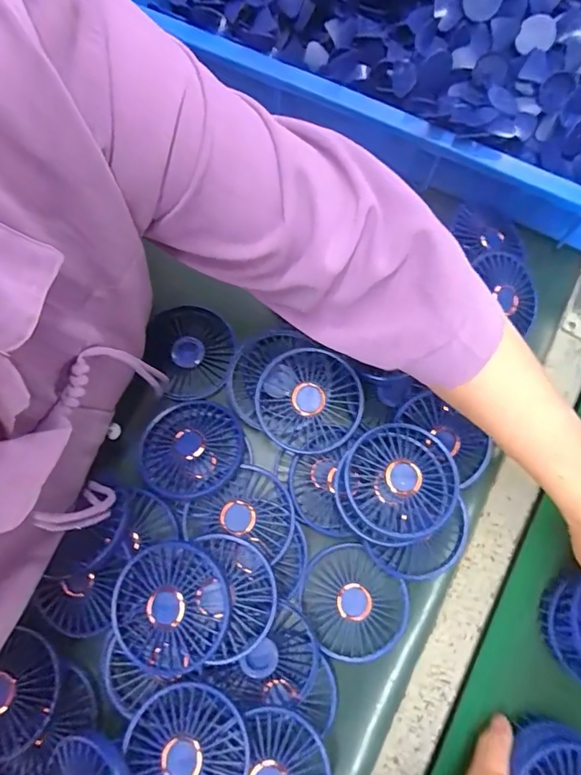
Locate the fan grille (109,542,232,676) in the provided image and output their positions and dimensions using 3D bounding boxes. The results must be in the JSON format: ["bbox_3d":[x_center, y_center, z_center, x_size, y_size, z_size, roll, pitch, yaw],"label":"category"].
[{"bbox_3d":[-0.087,0.157,0.354,0.082,0.012,0.085,-1,78,3],"label":"fan grille"}]

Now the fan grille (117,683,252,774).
[{"bbox_3d":[-0.071,0.252,0.335,0.082,0.026,0.081,1,77,-3],"label":"fan grille"}]

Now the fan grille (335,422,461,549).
[{"bbox_3d":[0.083,0.074,0.384,0.084,0.021,0.094,40,81,16],"label":"fan grille"}]

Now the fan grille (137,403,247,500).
[{"bbox_3d":[-0.084,0.052,0.419,0.081,0.026,0.083,0,76,-2],"label":"fan grille"}]

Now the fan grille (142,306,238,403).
[{"bbox_3d":[-0.094,-0.032,0.451,0.083,0.009,0.088,0,76,-2],"label":"fan grille"}]

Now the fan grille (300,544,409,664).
[{"bbox_3d":[0.050,0.176,0.400,0.087,0.012,0.076,39,78,8],"label":"fan grille"}]

